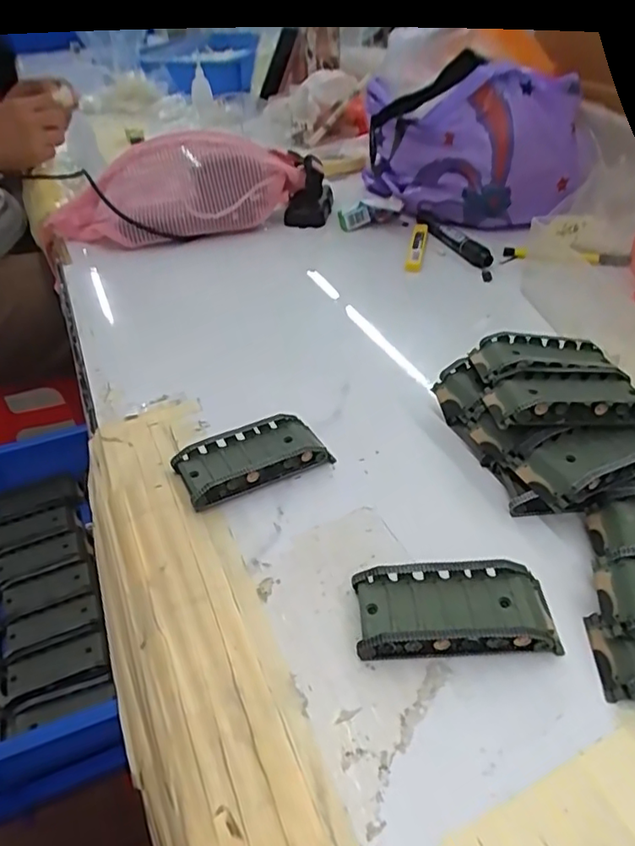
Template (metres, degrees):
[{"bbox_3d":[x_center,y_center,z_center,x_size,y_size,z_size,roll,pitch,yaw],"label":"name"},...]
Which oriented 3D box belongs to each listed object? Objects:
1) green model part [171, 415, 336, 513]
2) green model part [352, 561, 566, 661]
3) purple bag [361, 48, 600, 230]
[{"bbox_3d":[-0.041,0.023,0.380,0.095,0.021,0.042,-20,43,-20],"label":"green model part"},{"bbox_3d":[0.069,0.094,0.291,0.096,0.019,0.044,-2,40,3],"label":"green model part"},{"bbox_3d":[0.167,-0.310,0.649,0.251,0.156,0.080,17,44,22],"label":"purple bag"}]

